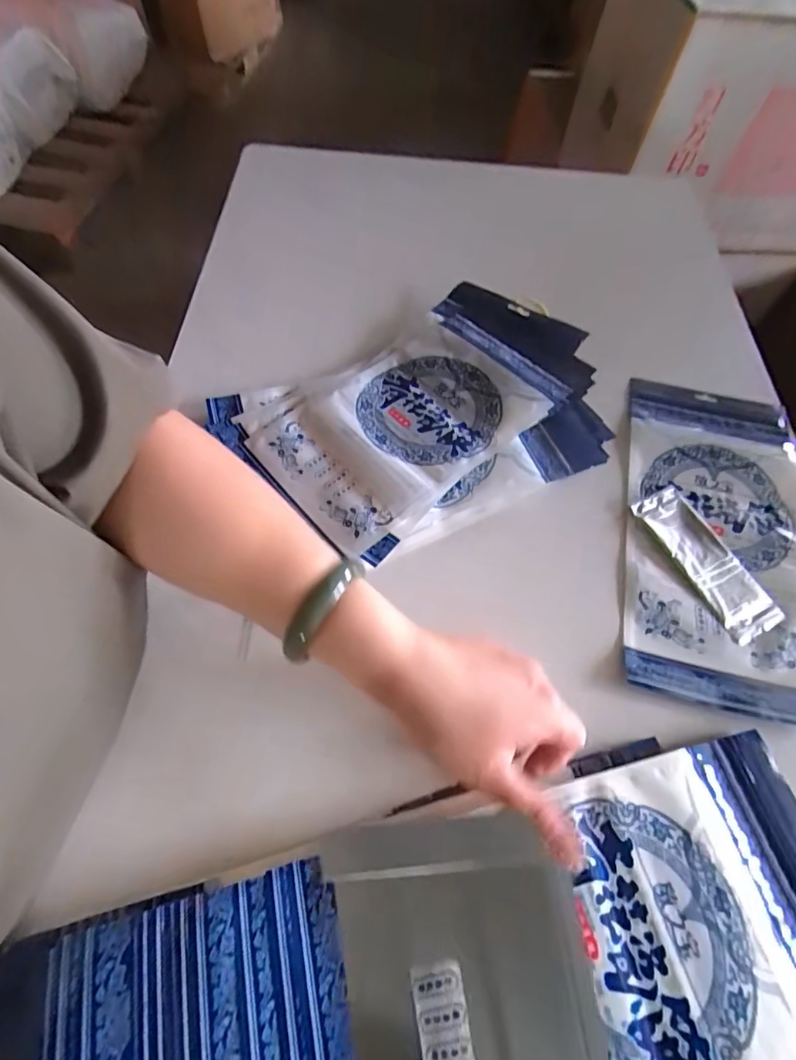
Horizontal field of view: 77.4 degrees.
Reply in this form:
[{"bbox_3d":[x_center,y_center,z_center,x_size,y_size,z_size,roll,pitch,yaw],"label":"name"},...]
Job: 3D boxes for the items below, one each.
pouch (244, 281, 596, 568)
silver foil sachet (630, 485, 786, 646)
[{"bbox_3d":[0.031,-0.121,0.452,0.310,0.022,0.169,-39,70,-21],"label":"pouch"},{"bbox_3d":[0.251,0.023,0.406,0.051,0.004,0.132,-21,64,-14],"label":"silver foil sachet"}]

